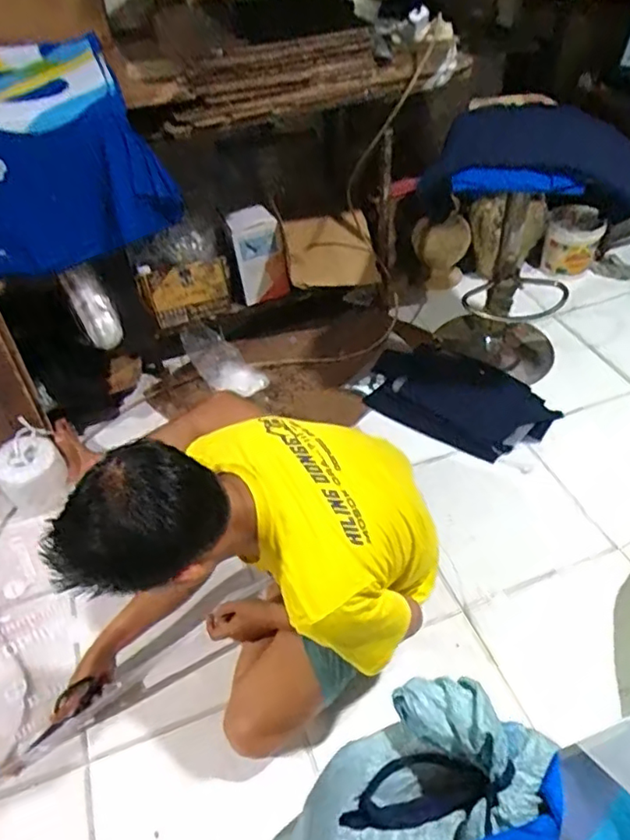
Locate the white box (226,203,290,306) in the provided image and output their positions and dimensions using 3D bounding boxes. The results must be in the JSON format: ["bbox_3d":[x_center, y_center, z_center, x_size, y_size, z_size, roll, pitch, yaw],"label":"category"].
[{"bbox_3d":[-0.165,-0.483,1.756,0.147,0.268,0.077,-13,46,-8],"label":"white box"}]

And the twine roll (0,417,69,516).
[{"bbox_3d":[-0.720,0.133,1.498,0.161,0.155,0.189,-28,50,-22],"label":"twine roll"}]

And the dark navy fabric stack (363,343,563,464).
[{"bbox_3d":[0.410,-0.071,1.725,0.529,0.051,0.331,26,53,26],"label":"dark navy fabric stack"}]

